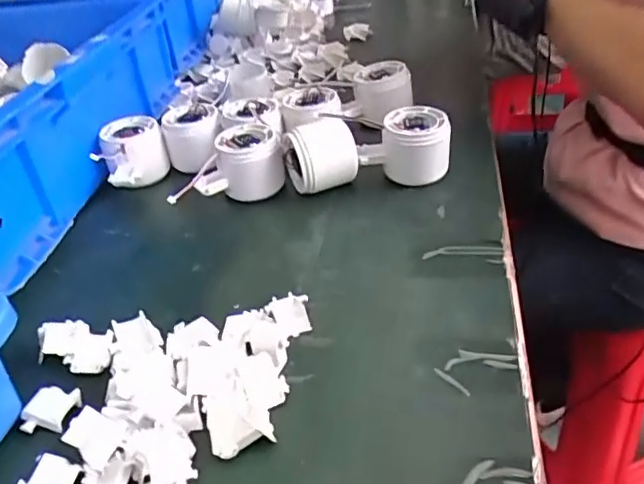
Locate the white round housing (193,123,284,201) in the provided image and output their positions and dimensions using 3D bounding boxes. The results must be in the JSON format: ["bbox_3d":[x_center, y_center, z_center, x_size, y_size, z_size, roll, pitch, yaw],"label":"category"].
[{"bbox_3d":[-0.074,-0.067,0.531,0.081,0.054,0.056,-18,38,-16],"label":"white round housing"}]

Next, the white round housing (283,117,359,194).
[{"bbox_3d":[-0.002,-0.078,0.523,0.052,0.062,0.051,-17,38,-14],"label":"white round housing"}]

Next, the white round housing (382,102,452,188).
[{"bbox_3d":[0.084,-0.083,0.528,0.058,0.058,0.054,-2,37,6],"label":"white round housing"}]

